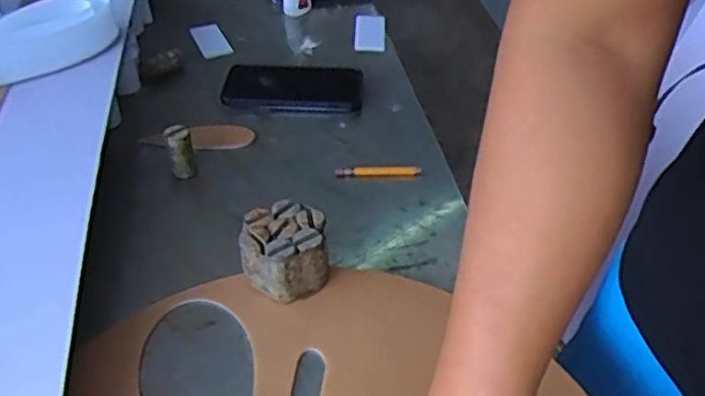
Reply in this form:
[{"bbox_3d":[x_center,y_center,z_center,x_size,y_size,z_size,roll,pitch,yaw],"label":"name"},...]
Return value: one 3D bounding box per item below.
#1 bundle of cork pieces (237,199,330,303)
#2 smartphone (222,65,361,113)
[{"bbox_3d":[-0.058,0.046,0.580,0.072,0.054,0.074,-6,42,-5],"label":"bundle of cork pieces"},{"bbox_3d":[-0.070,-0.132,0.810,0.161,0.017,0.089,1,41,2],"label":"smartphone"}]

